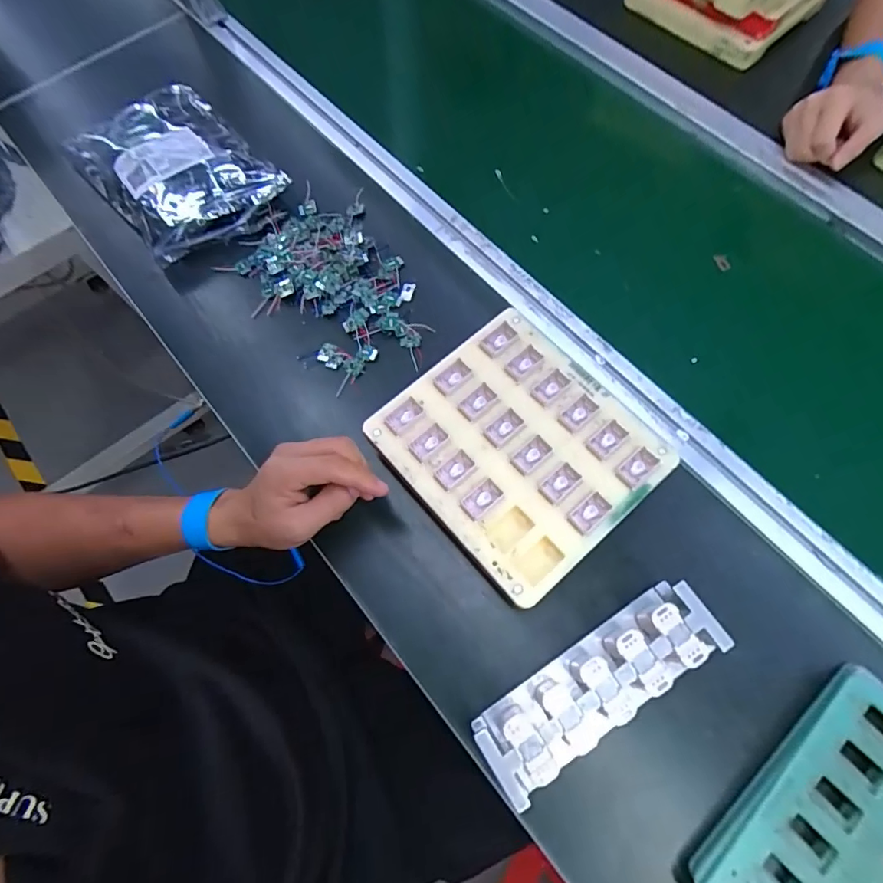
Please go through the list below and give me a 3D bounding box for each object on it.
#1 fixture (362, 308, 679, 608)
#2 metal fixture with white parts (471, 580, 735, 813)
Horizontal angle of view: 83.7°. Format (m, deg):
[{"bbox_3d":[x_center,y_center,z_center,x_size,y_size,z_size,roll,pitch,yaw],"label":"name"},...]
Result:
[{"bbox_3d":[0.063,0.002,0.404,0.176,0.011,0.196,-40,73,-12],"label":"fixture"},{"bbox_3d":[0.115,0.180,0.363,0.186,0.048,0.059,-33,72,-10],"label":"metal fixture with white parts"}]

